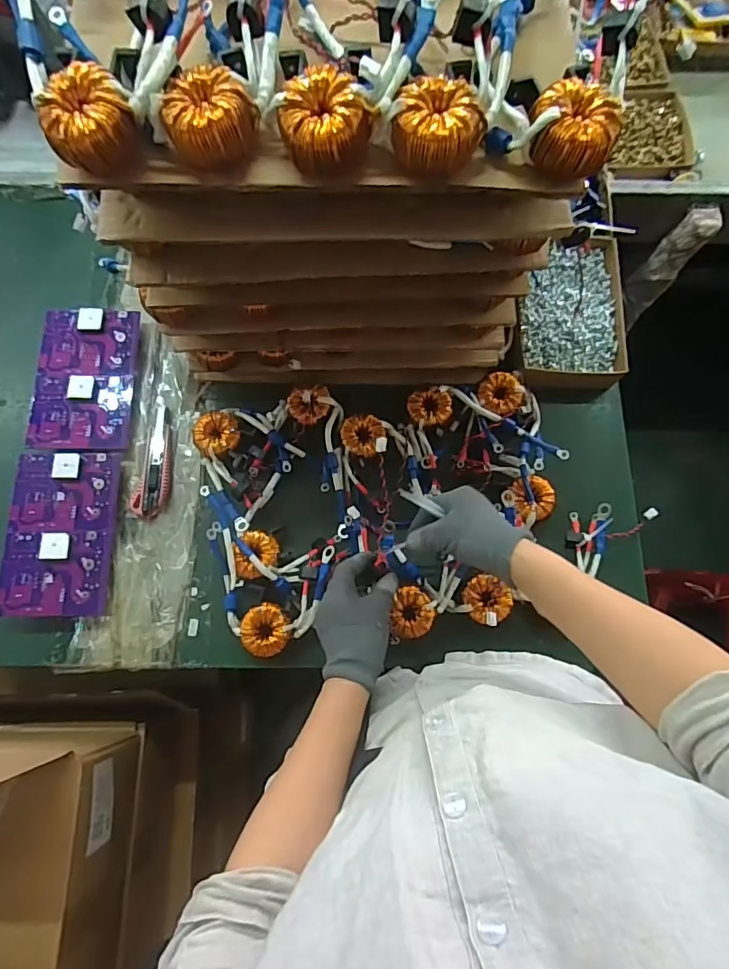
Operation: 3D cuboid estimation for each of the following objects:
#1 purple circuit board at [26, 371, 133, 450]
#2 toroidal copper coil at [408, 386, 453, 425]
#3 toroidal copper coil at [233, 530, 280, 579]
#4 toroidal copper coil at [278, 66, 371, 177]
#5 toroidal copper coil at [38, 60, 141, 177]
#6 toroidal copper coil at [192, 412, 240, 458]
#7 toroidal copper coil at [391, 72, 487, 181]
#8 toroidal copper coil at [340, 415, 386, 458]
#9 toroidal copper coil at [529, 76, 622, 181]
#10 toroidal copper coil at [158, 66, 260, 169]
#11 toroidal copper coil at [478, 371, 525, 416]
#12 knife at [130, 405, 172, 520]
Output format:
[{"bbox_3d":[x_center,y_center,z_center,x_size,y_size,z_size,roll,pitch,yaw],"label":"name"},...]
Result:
[{"bbox_3d":[-0.369,-0.097,0.645,0.121,0.023,0.106,-1,75,-7],"label":"purple circuit board"},{"bbox_3d":[0.086,-0.100,0.653,0.058,0.023,0.047,-10,76,-3],"label":"toroidal copper coil"},{"bbox_3d":[-0.129,0.086,0.609,0.051,0.033,0.055,-6,75,-3],"label":"toroidal copper coil"},{"bbox_3d":[-0.030,-0.248,0.347,0.053,0.035,0.057,0,76,-1],"label":"toroidal copper coil"},{"bbox_3d":[-0.191,-0.250,0.348,0.058,0.040,0.055,-37,79,-9],"label":"toroidal copper coil"},{"bbox_3d":[-0.191,-0.065,0.652,0.058,0.026,0.056,0,75,-1],"label":"toroidal copper coil"},{"bbox_3d":[0.052,-0.251,0.352,0.061,0.033,0.057,0,76,-1],"label":"toroidal copper coil"},{"bbox_3d":[-0.003,-0.065,0.643,0.051,0.014,0.052,0,75,-1],"label":"toroidal copper coil"},{"bbox_3d":[0.149,-0.255,0.358,0.060,0.034,0.059,0,76,-1],"label":"toroidal copper coil"},{"bbox_3d":[-0.107,-0.256,0.350,0.061,0.033,0.053,-23,78,-7],"label":"toroidal copper coil"},{"bbox_3d":[0.180,-0.118,0.659,0.056,0.017,0.057,0,76,-1],"label":"toroidal copper coil"},{"bbox_3d":[-0.272,-0.031,0.646,0.042,0.017,0.148,-1,75,-2],"label":"knife"}]

